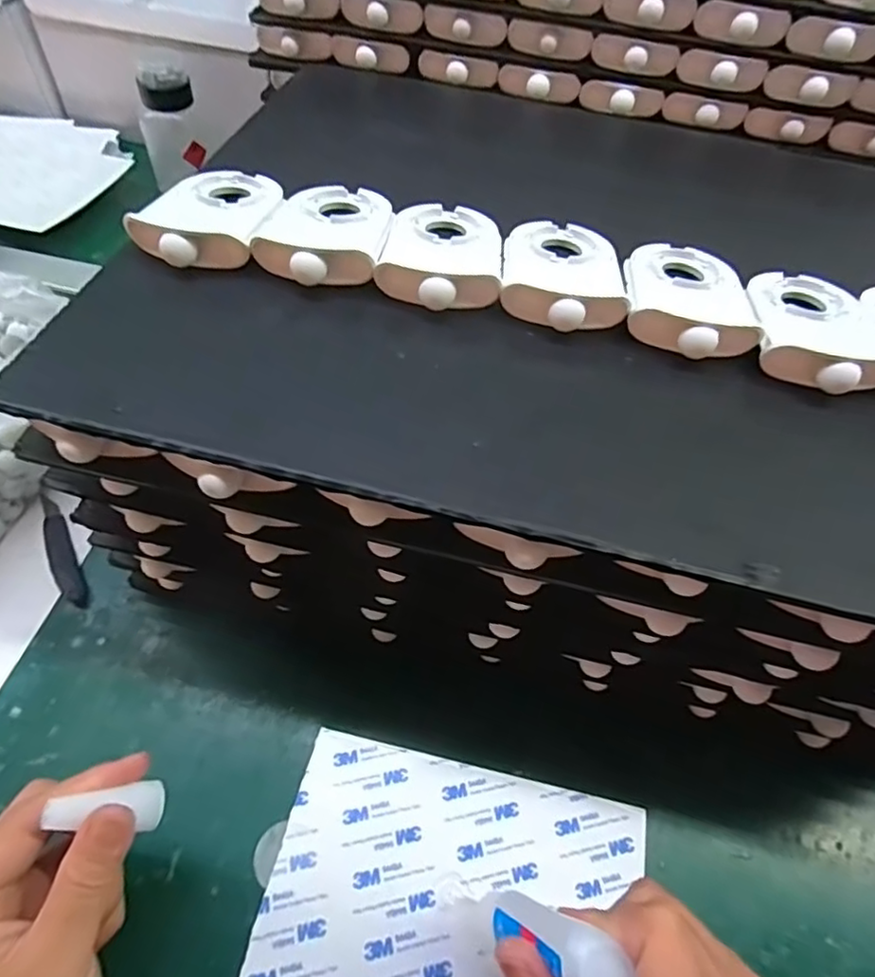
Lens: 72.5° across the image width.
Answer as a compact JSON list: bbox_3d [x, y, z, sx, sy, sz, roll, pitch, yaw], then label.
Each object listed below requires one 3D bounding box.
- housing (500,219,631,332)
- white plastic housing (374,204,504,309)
[{"bbox_3d":[0.060,-0.107,0.289,0.057,0.016,0.083,6,54,-1],"label":"housing"},{"bbox_3d":[0.002,-0.116,0.291,0.056,0.017,0.081,5,54,-2],"label":"white plastic housing"}]

